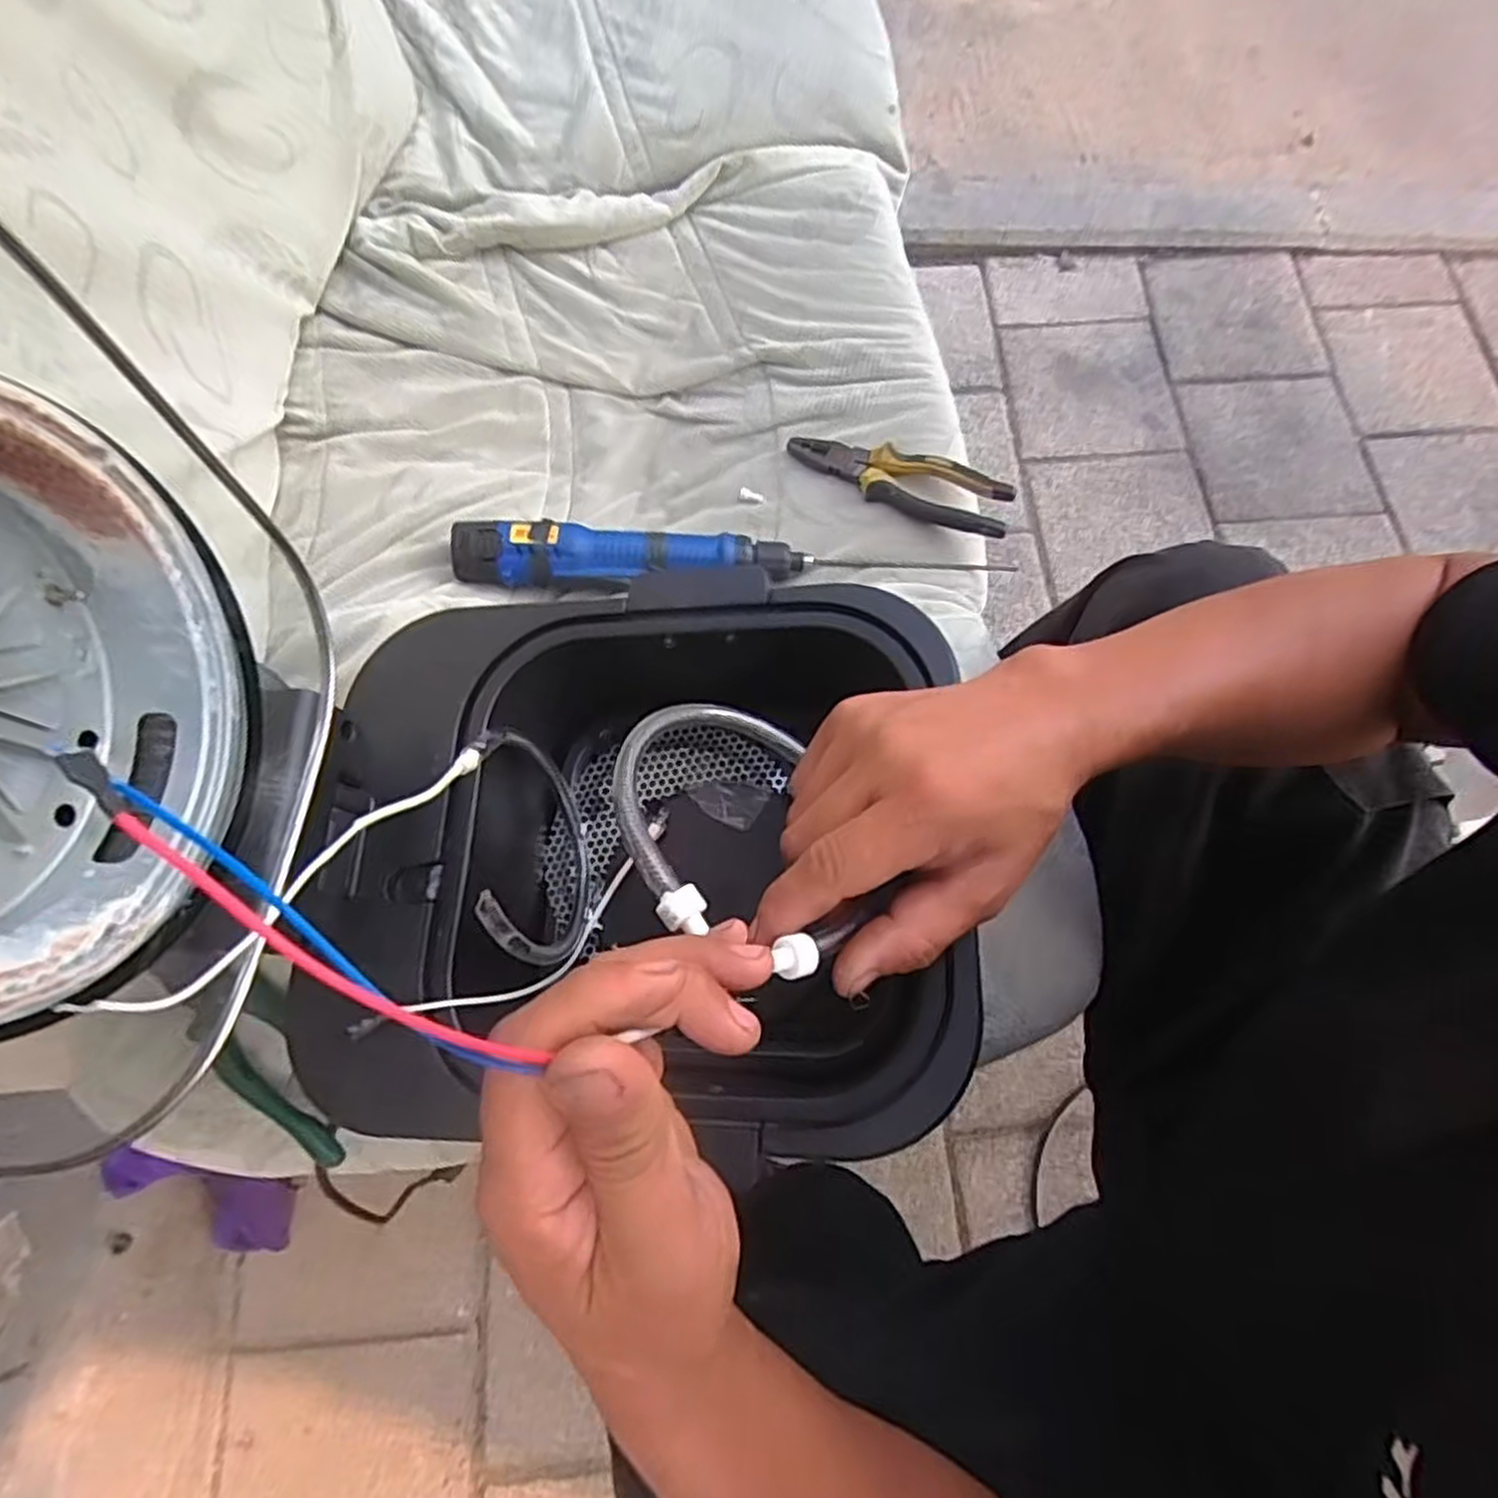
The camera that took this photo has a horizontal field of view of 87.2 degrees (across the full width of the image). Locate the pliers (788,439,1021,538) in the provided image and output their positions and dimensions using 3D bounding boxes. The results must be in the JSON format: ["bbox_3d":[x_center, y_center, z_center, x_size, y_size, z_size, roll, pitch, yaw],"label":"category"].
[{"bbox_3d":[0.125,-0.229,0.658,0.192,0.023,0.055,25,72,10],"label":"pliers"}]

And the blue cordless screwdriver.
[{"bbox_3d":[-0.011,-0.155,0.627,0.447,0.038,0.059,1,70,2],"label":"blue cordless screwdriver"}]

